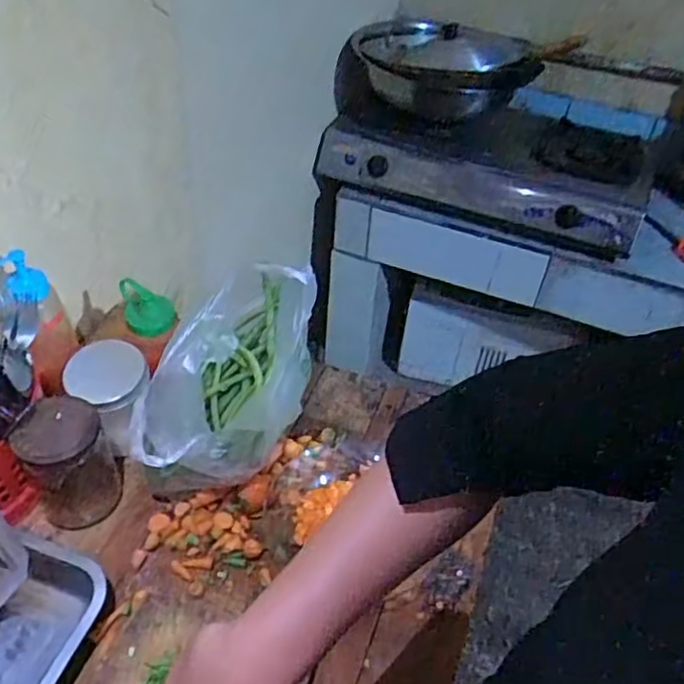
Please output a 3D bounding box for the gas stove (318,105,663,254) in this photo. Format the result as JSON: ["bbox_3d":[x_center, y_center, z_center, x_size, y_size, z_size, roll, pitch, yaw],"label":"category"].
[{"bbox_3d":[0.328,-0.420,1.501,0.675,0.151,0.324,20,46,16],"label":"gas stove"}]

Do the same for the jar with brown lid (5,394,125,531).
[{"bbox_3d":[-0.281,0.125,0.702,0.084,0.132,0.084,2,44,-2],"label":"jar with brown lid"}]

